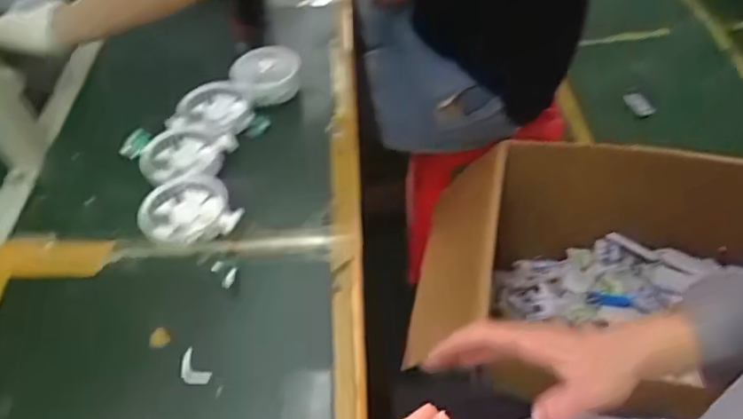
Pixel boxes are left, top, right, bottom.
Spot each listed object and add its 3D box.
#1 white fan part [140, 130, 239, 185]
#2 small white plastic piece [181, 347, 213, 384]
[{"bbox_3d":[-0.223,-0.066,0.676,0.096,0.023,0.081,4,49,10],"label":"white fan part"},{"bbox_3d":[-0.166,0.148,0.516,0.022,0.009,0.036,-39,56,-25],"label":"small white plastic piece"}]

